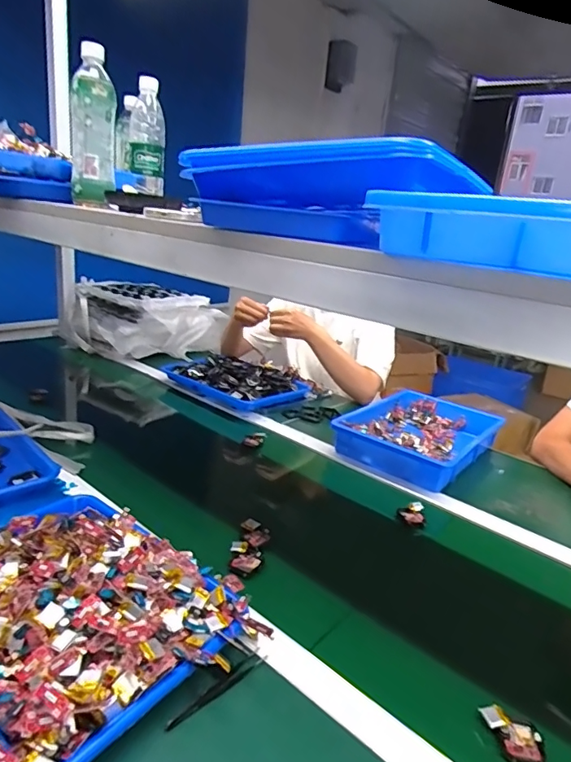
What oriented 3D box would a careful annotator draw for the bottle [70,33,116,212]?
[{"bbox_3d":[-0.286,-0.378,0.749,0.060,0.218,0.062,-1,20,-20],"label":"bottle"}]

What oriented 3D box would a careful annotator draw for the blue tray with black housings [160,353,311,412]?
[{"bbox_3d":[-0.114,-0.006,1.232,0.308,0.043,0.231,21,24,38],"label":"blue tray with black housings"}]

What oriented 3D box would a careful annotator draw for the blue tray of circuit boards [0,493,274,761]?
[{"bbox_3d":[-0.230,0.216,0.533,0.340,0.067,0.259,19,22,33],"label":"blue tray of circuit boards"}]

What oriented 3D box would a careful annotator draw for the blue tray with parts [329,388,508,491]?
[{"bbox_3d":[0.291,0.112,1.076,0.248,0.063,0.370,21,24,37],"label":"blue tray with parts"}]

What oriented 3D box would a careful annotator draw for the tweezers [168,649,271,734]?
[{"bbox_3d":[-0.062,0.297,0.486,0.014,0.012,0.118,21,23,37],"label":"tweezers"}]

